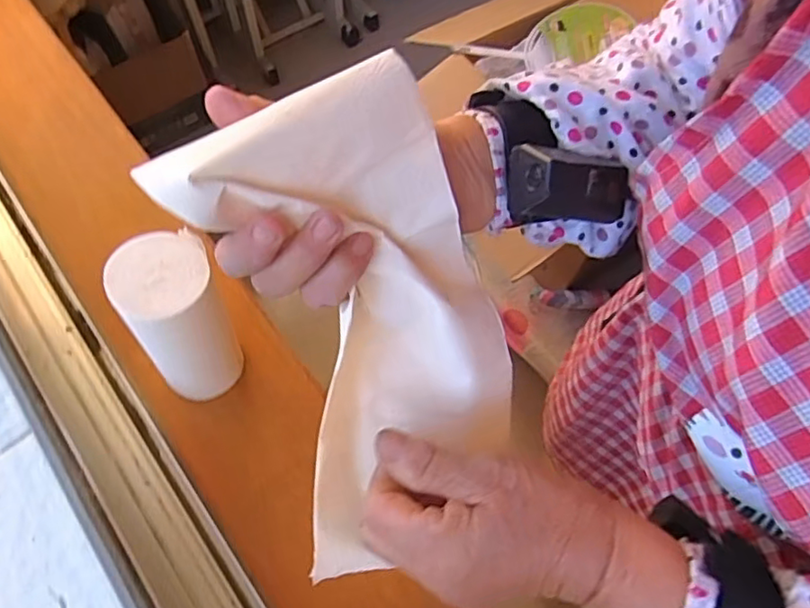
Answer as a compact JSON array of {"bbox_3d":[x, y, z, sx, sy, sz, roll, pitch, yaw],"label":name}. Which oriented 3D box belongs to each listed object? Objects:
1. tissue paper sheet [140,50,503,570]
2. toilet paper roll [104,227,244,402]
[{"bbox_3d":[-0.015,0.031,0.316,0.135,0.276,0.032,-16,27,-8],"label":"tissue paper sheet"},{"bbox_3d":[-0.147,0.015,0.419,0.060,0.144,0.060,-20,65,-10],"label":"toilet paper roll"}]

